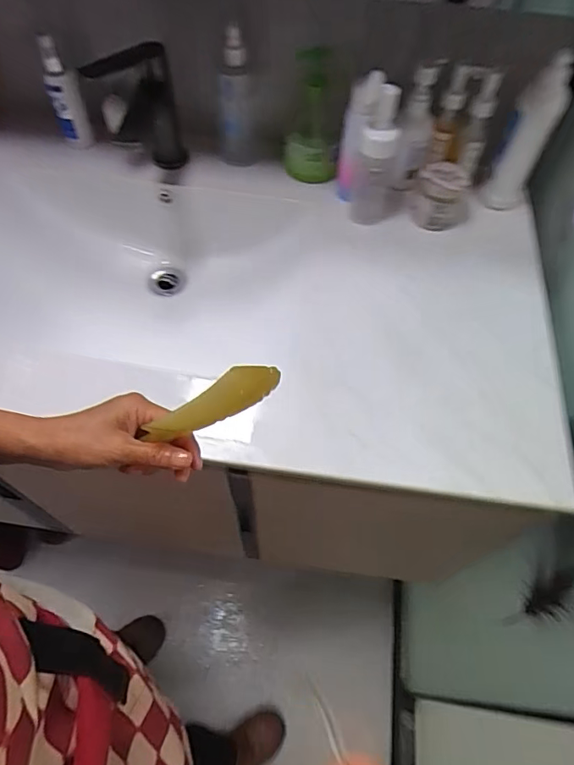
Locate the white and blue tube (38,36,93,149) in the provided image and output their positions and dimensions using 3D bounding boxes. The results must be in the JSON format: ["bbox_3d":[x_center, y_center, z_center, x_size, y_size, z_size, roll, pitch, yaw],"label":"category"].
[{"bbox_3d":[-0.320,-0.416,0.710,0.045,0.135,0.041,-17,63,-13],"label":"white and blue tube"}]

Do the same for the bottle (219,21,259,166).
[{"bbox_3d":[-0.071,-0.395,0.702,0.059,0.165,0.043,-3,60,-6],"label":"bottle"}]

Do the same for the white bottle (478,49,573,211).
[{"bbox_3d":[0.313,-0.321,0.653,0.062,0.180,0.049,32,63,13],"label":"white bottle"}]

